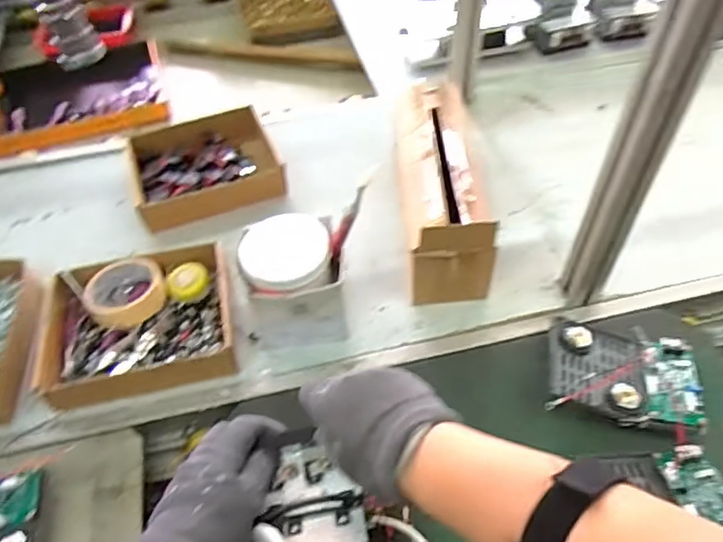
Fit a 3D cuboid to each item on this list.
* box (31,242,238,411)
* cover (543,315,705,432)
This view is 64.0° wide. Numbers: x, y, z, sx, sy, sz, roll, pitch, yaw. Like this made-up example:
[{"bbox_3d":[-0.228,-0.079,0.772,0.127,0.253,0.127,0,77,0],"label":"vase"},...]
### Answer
[{"bbox_3d":[-0.271,0.063,0.706,0.230,0.051,0.185,-13,52,-9],"label":"box"},{"bbox_3d":[0.284,0.115,0.632,0.154,0.037,0.130,11,52,11],"label":"cover"}]

